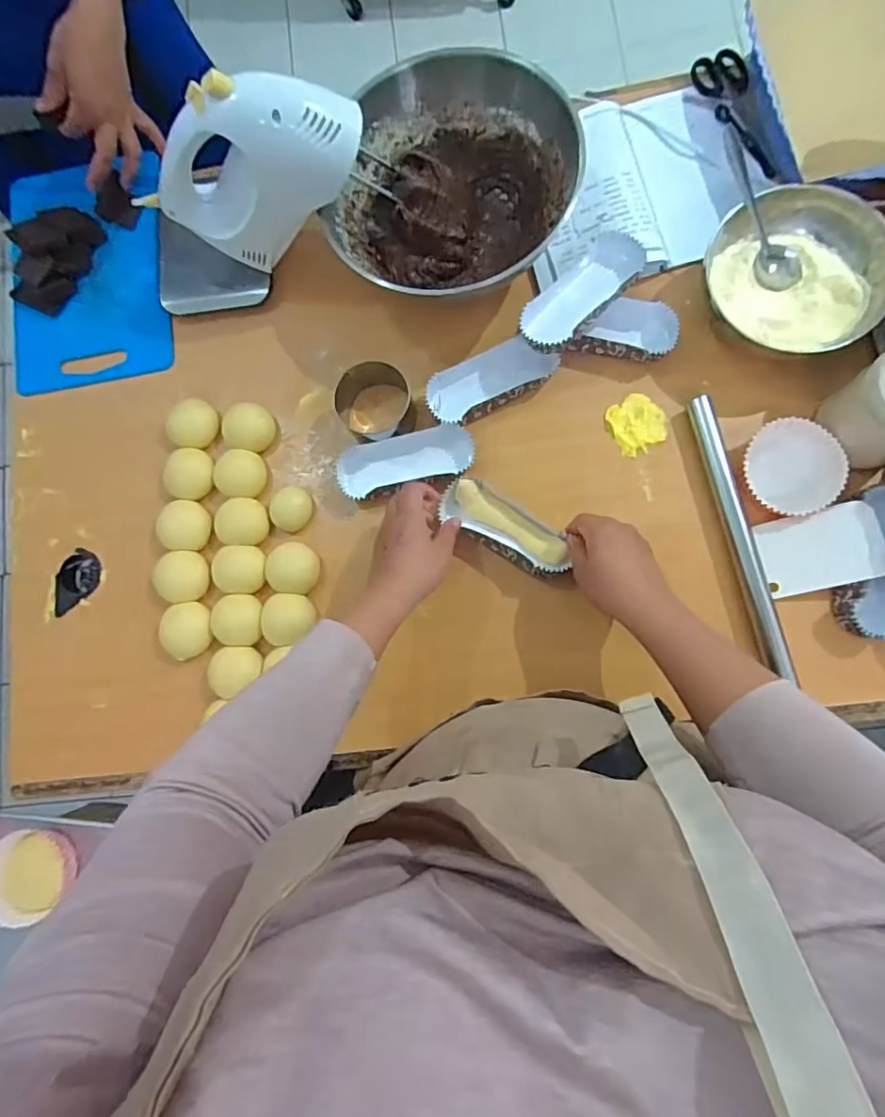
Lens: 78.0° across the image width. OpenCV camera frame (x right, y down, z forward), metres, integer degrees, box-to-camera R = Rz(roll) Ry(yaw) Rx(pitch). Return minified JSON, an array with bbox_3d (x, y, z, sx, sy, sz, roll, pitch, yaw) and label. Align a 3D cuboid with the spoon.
[{"bbox_3d":[0.316,-0.348,0.546,0.032,0.021,0.160,-27,103,2],"label":"spoon"}]

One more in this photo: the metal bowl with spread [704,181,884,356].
[{"bbox_3d":[0.352,-0.283,0.551,0.169,0.057,0.156,21,85,8],"label":"metal bowl with spread"}]

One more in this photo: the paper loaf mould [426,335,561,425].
[{"bbox_3d":[0.054,-0.194,0.603,0.140,0.029,0.065,-25,81,3],"label":"paper loaf mould"}]

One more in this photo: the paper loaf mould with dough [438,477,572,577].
[{"bbox_3d":[0.065,-0.033,0.565,0.141,0.029,0.054,36,88,13],"label":"paper loaf mould with dough"}]

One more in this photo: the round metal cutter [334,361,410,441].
[{"bbox_3d":[-0.074,-0.170,0.593,0.081,0.037,0.074,-1,83,6],"label":"round metal cutter"}]

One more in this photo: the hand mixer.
[{"bbox_3d":[-0.160,-0.389,0.552,0.317,0.173,0.089,-6,82,5],"label":"hand mixer"}]

